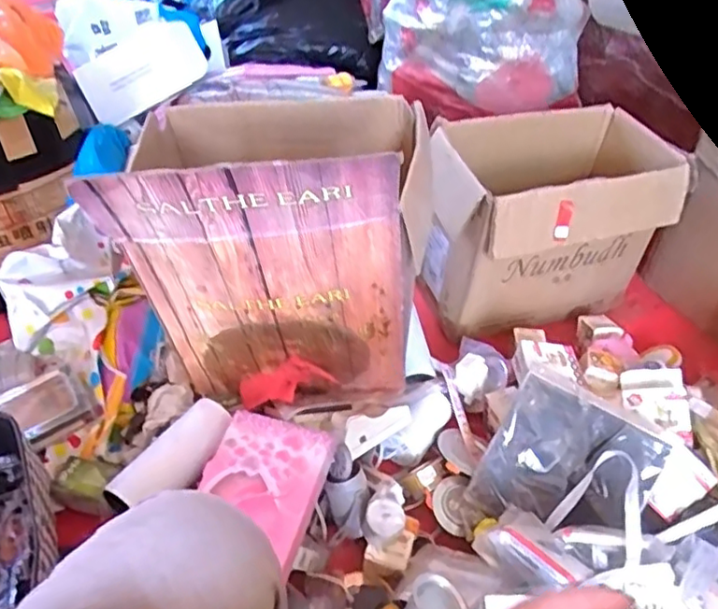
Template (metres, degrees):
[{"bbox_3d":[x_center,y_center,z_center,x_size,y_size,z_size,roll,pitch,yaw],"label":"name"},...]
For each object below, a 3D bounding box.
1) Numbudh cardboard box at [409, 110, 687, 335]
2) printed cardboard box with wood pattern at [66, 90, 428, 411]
[{"bbox_3d":[0.323,-0.146,1.094,0.426,0.289,0.230,-16,47,-18],"label":"Numbudh cardboard box"},{"bbox_3d":[-0.096,-0.060,0.803,0.347,0.421,0.278,-2,44,-5],"label":"printed cardboard box with wood pattern"}]

